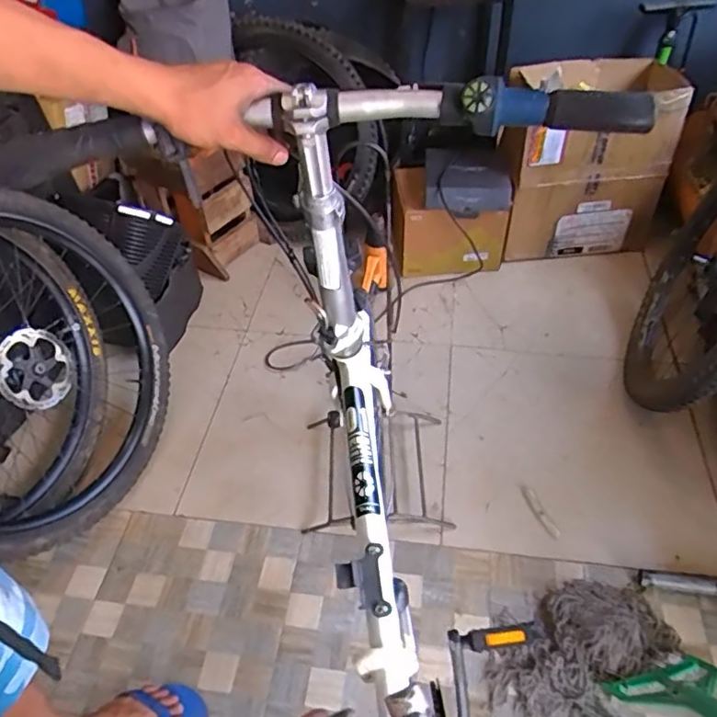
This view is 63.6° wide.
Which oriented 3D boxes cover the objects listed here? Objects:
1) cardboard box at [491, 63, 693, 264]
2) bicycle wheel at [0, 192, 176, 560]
[{"bbox_3d":[0.661,-0.562,1.754,0.474,0.522,0.274,-6,47,0],"label":"cardboard box"},{"bbox_3d":[-0.683,-0.009,1.205,0.119,0.709,0.623,-5,41,32],"label":"bicycle wheel"}]

